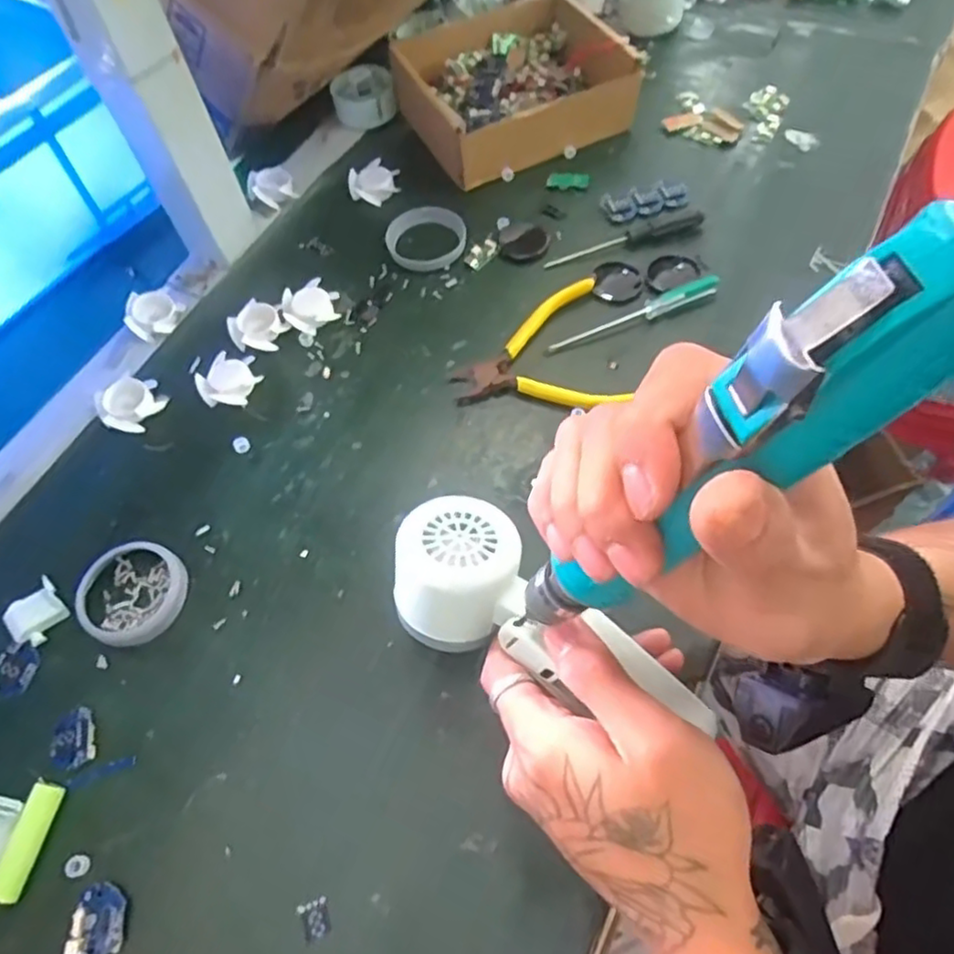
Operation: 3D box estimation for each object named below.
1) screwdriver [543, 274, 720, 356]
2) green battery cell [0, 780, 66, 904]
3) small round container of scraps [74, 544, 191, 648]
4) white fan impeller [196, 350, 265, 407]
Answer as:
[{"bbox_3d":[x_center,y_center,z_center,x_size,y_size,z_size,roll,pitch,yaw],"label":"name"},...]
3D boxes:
[{"bbox_3d":[0.105,-0.110,0.456,0.125,0.016,0.016,-18,63,-8],"label":"screwdriver"},{"bbox_3d":[-0.213,0.172,0.321,0.013,0.010,0.050,5,62,5],"label":"green battery cell"},{"bbox_3d":[-0.194,0.065,0.383,0.058,0.007,0.057,-1,62,2],"label":"small round container of scraps"},{"bbox_3d":[-0.163,-0.063,0.447,0.037,0.011,0.037,-1,62,2],"label":"white fan impeller"}]

